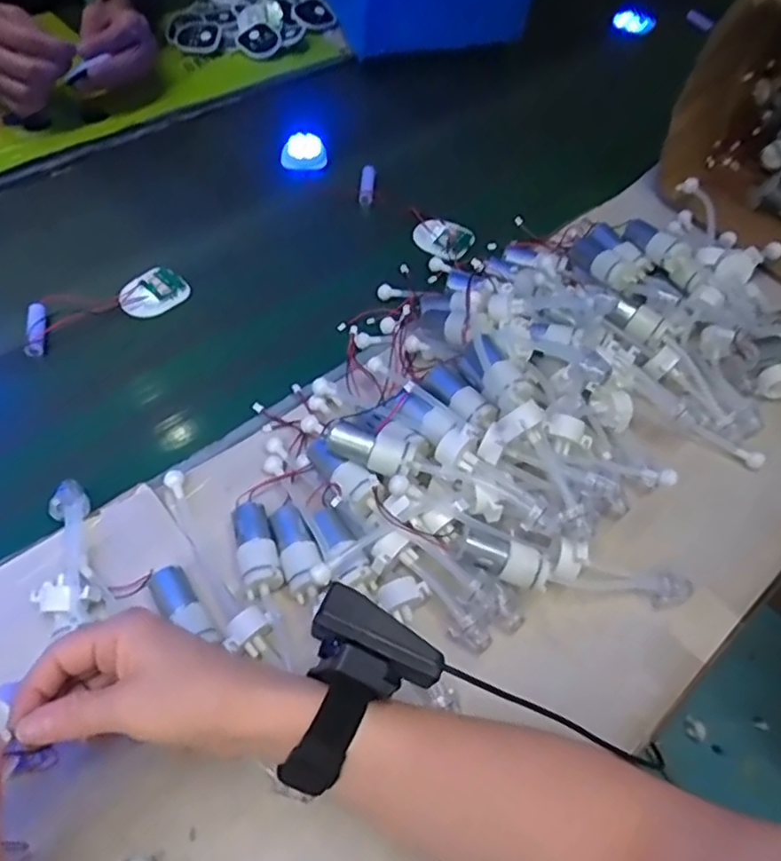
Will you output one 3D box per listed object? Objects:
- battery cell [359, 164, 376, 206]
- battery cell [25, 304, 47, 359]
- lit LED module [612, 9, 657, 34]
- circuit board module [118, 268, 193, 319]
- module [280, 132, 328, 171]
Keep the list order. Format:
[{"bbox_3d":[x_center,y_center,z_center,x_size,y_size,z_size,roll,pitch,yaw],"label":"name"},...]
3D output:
[{"bbox_3d":[-0.024,-0.261,0.701,0.015,0.011,0.055,6,55,-1],"label":"battery cell"},{"bbox_3d":[-0.300,-0.086,0.557,0.016,0.011,0.049,-7,56,-10],"label":"battery cell"},{"bbox_3d":[0.354,-0.591,0.953,0.017,0.025,0.087,-21,44,-18],"label":"lit LED module"},{"bbox_3d":[-0.214,-0.125,0.593,0.060,0.011,0.040,-31,64,-24],"label":"circuit board module"},{"bbox_3d":[-0.096,-0.309,0.729,0.049,0.016,0.053,-1,56,-7],"label":"module"}]

